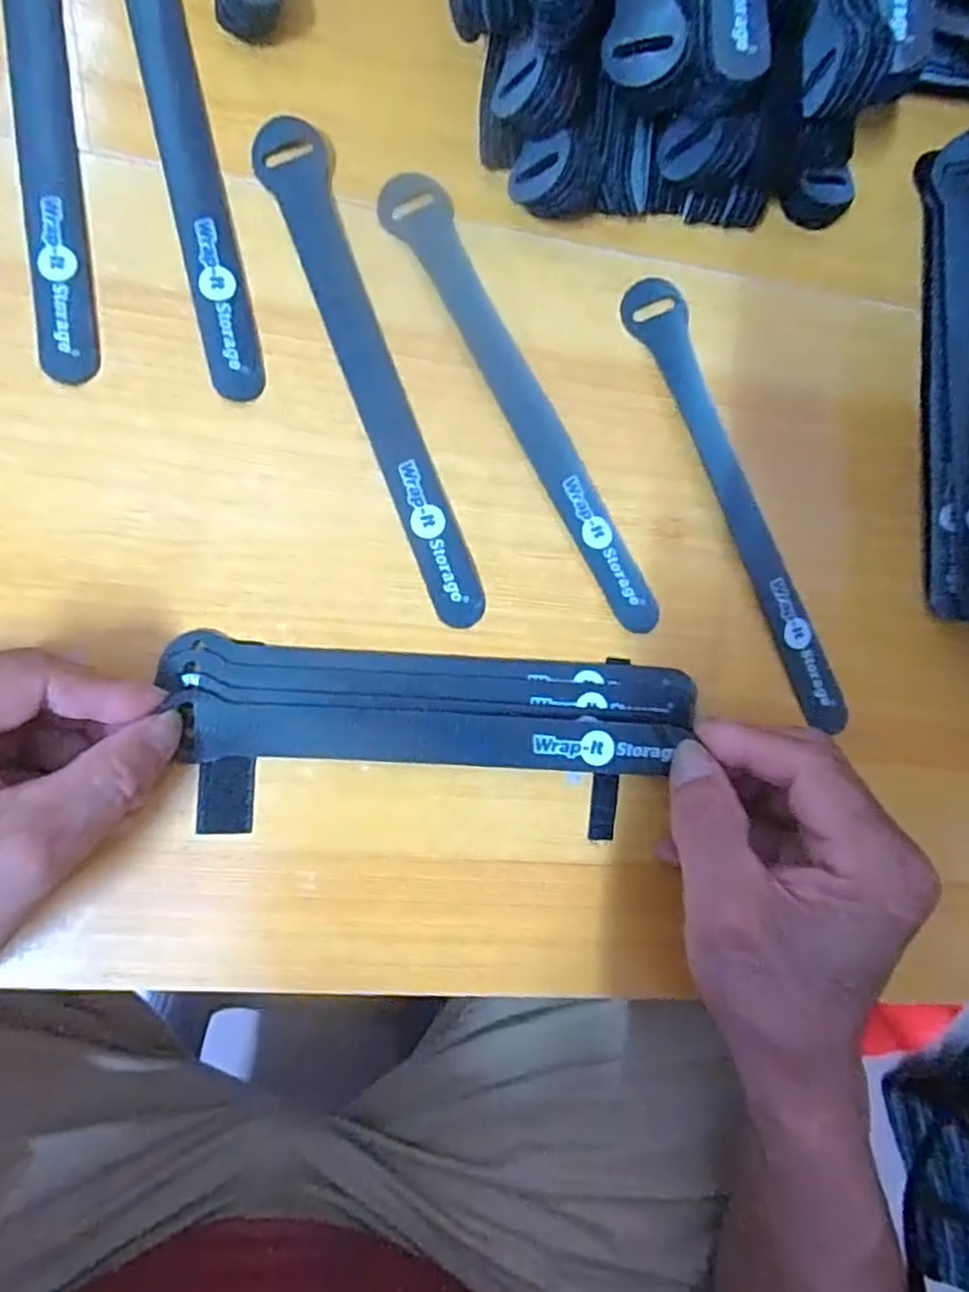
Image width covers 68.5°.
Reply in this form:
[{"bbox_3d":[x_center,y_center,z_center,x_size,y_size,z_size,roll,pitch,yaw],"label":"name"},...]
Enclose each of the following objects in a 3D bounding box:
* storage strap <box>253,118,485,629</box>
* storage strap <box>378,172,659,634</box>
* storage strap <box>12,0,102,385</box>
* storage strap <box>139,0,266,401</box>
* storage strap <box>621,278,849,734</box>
[{"bbox_3d":[-0.043,-0.103,0.273,0.025,0.004,0.199,-19,92,-8],"label":"storage strap"},{"bbox_3d":[0.015,-0.094,0.281,0.024,0.005,0.198,-27,93,-8],"label":"storage strap"},{"bbox_3d":[-0.159,-0.195,0.256,0.020,0.004,0.199,-7,90,-8],"label":"storage strap"},{"bbox_3d":[-0.111,-0.191,0.264,0.021,0.004,0.198,-13,91,-8],"label":"storage strap"},{"bbox_3d":[0.105,-0.056,0.293,0.024,0.005,0.197,-23,92,-8],"label":"storage strap"}]

